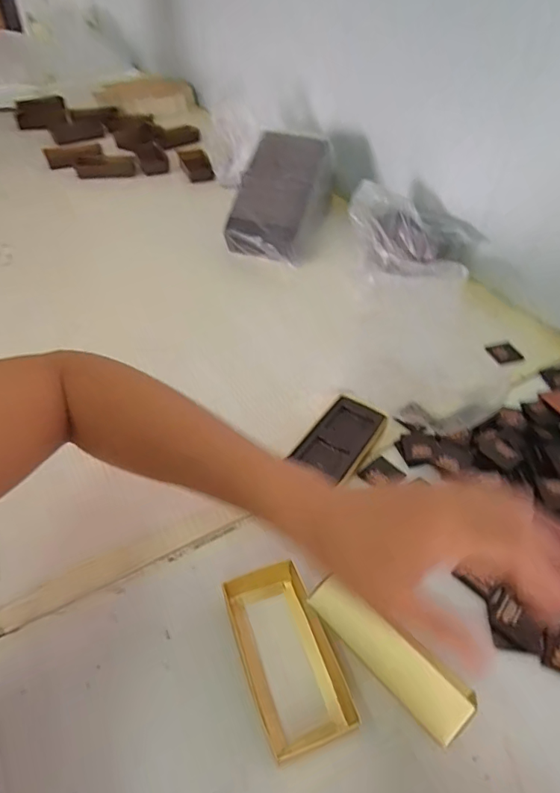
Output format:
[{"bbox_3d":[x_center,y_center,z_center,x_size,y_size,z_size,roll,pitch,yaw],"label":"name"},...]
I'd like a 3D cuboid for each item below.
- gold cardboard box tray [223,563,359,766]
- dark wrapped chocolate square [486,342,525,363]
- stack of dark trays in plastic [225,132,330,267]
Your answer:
[{"bbox_3d":[0.004,0.178,0.345,0.061,0.019,0.123,-15,48,-17],"label":"gold cardboard box tray"},{"bbox_3d":[0.274,-0.055,0.589,0.029,0.007,0.035,-10,47,-13],"label":"dark wrapped chocolate square"},{"bbox_3d":[-0.003,-0.306,0.752,0.125,0.080,0.217,11,67,12],"label":"stack of dark trays in plastic"}]

